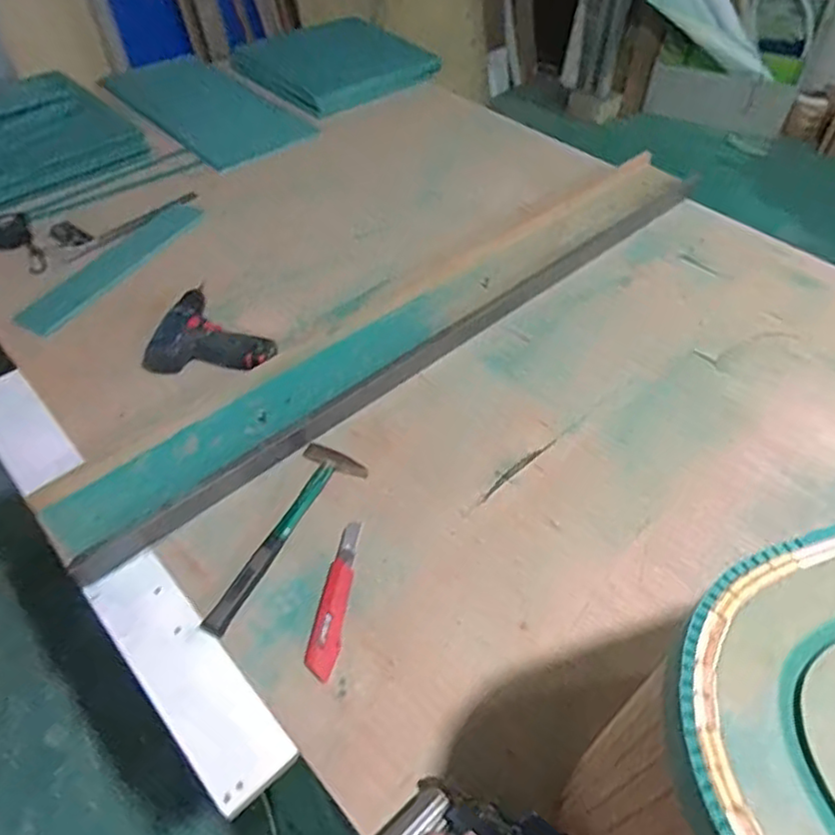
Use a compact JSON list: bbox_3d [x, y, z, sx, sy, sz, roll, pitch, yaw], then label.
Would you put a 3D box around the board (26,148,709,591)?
[{"bbox_3d":[0.038,-0.184,1.035,1.269,0.034,0.152,-36,60,-26],"label":"board"}]

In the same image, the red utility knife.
[{"bbox_3d":[-0.095,0.207,0.737,0.035,0.011,0.185,7,51,5],"label":"red utility knife"}]

